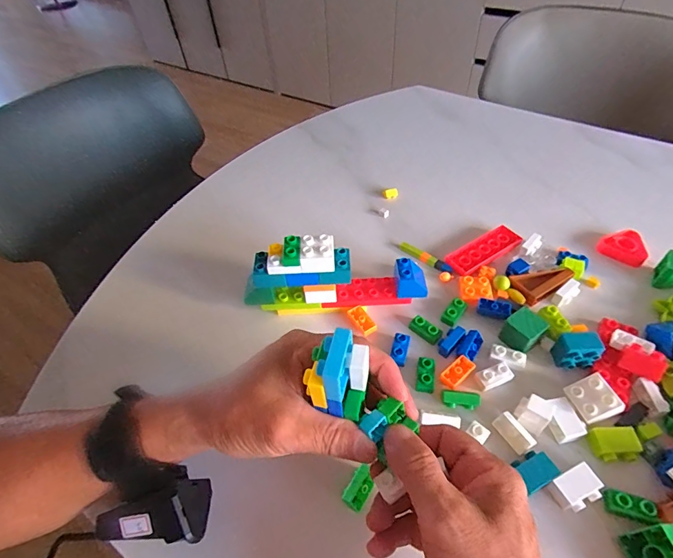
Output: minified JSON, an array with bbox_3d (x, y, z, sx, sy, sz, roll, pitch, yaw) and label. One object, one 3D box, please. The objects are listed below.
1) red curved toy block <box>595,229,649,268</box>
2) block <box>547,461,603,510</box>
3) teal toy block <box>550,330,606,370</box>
[{"bbox_3d":[0.338,-0.039,0.465,0.050,0.012,0.048,32,58,28],"label":"red curved toy block"},{"bbox_3d":[0.180,0.161,0.302,0.036,0.017,0.024,-21,51,-14],"label":"block"},{"bbox_3d":[0.221,0.066,0.365,0.032,0.033,0.022,-2,49,3],"label":"teal toy block"}]

